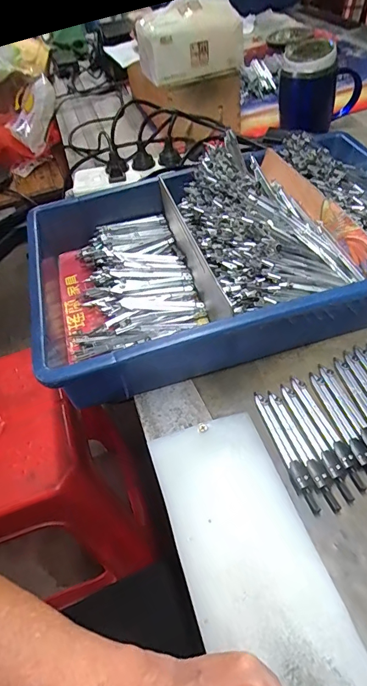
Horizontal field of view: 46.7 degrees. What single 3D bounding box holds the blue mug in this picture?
[{"bbox_3d":[0.212,-0.396,0.662,0.120,0.118,0.081,9,51,17],"label":"blue mug"}]

